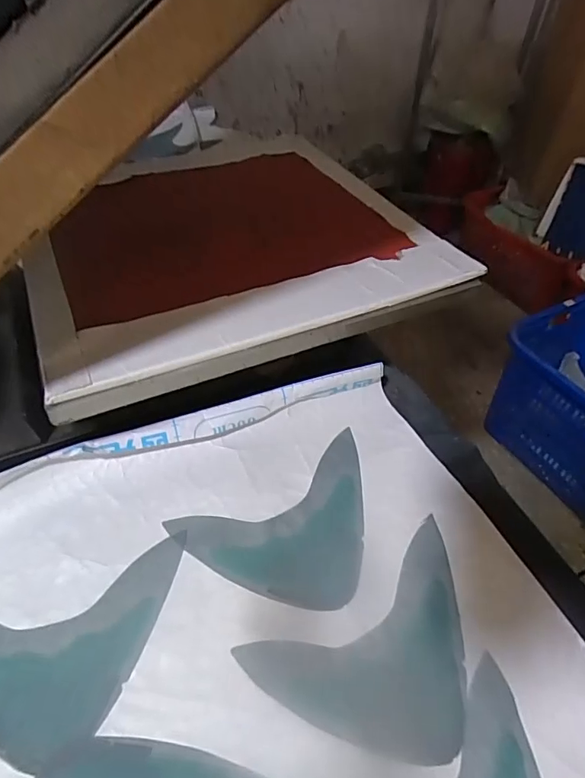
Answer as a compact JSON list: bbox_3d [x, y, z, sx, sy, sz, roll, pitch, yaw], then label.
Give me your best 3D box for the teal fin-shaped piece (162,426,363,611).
[{"bbox_3d":[0.007,0.114,0.377,0.169,0.004,0.113,-24,58,-24],"label":"teal fin-shaped piece"}]

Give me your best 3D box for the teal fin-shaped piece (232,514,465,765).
[{"bbox_3d":[0.066,0.182,0.322,0.167,0.005,0.114,-26,52,-20],"label":"teal fin-shaped piece"}]

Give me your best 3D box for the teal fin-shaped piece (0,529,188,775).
[{"bbox_3d":[-0.152,0.175,0.315,0.171,0.005,0.114,-12,55,-15],"label":"teal fin-shaped piece"}]

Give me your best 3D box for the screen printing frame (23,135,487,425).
[{"bbox_3d":[-0.076,-0.175,0.494,0.368,0.031,0.384,-17,49,-19],"label":"screen printing frame"}]

